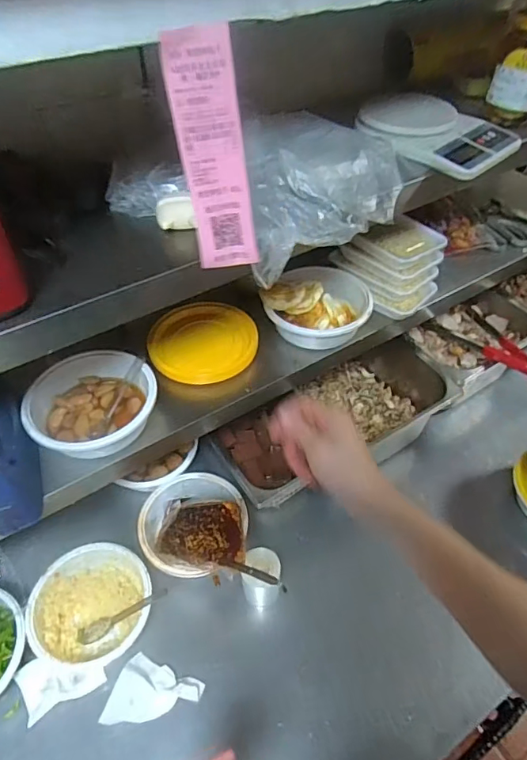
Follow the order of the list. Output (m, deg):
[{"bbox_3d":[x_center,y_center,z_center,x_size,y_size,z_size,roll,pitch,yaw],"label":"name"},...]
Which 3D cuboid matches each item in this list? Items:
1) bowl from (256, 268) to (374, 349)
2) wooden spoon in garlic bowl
[{"bbox_3d":[0.086,-0.121,0.801,0.176,0.059,0.137,-5,48,-2],"label":"bowl"},{"bbox_3d":[-0.202,0.337,0.711,0.155,0.018,0.027,-30,50,7],"label":"wooden spoon in garlic bowl"}]

